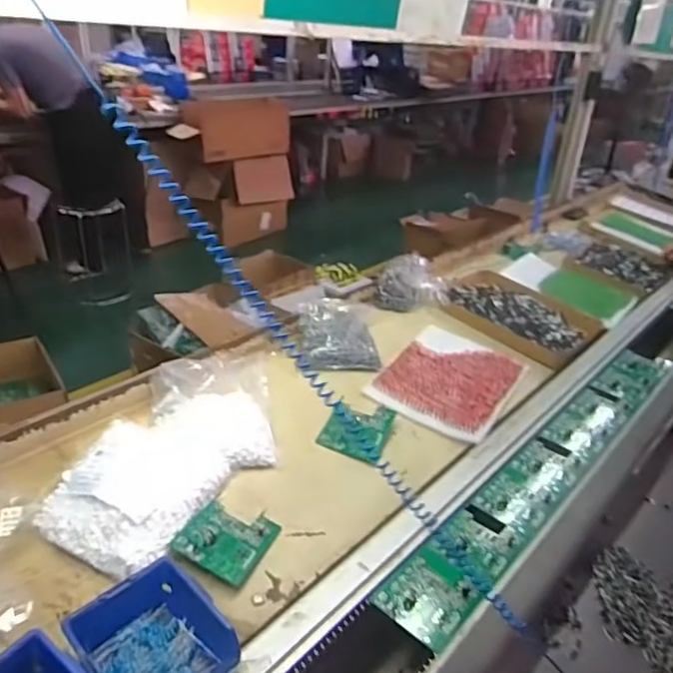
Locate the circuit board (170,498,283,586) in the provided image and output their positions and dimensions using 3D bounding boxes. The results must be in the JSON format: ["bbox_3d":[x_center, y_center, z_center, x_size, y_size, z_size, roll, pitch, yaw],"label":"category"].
[{"bbox_3d":[-0.133,0.246,0.717,0.098,0.011,0.108,24,27,13],"label":"circuit board"}]

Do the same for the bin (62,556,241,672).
[{"bbox_3d":[-0.175,0.295,0.564,0.136,0.053,0.120,27,36,34],"label":"bin"}]

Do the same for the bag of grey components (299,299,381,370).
[{"bbox_3d":[-0.005,-0.004,1.110,0.143,0.063,0.170,-3,30,-13],"label":"bag of grey components"}]

